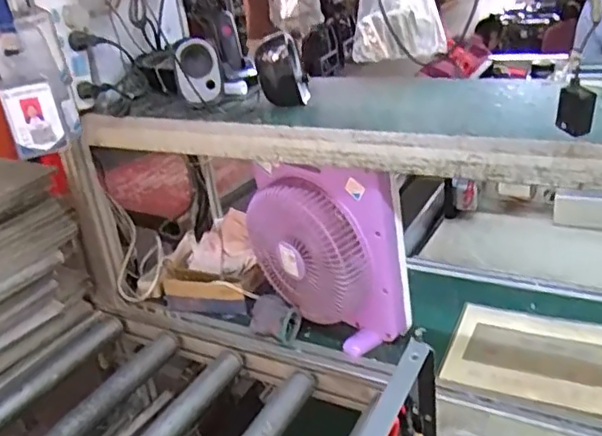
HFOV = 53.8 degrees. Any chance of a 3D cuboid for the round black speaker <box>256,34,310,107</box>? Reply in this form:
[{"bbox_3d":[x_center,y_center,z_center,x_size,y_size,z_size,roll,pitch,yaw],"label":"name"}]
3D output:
[{"bbox_3d":[-0.030,-0.239,0.966,0.082,0.109,0.065,-7,25,0],"label":"round black speaker"}]

